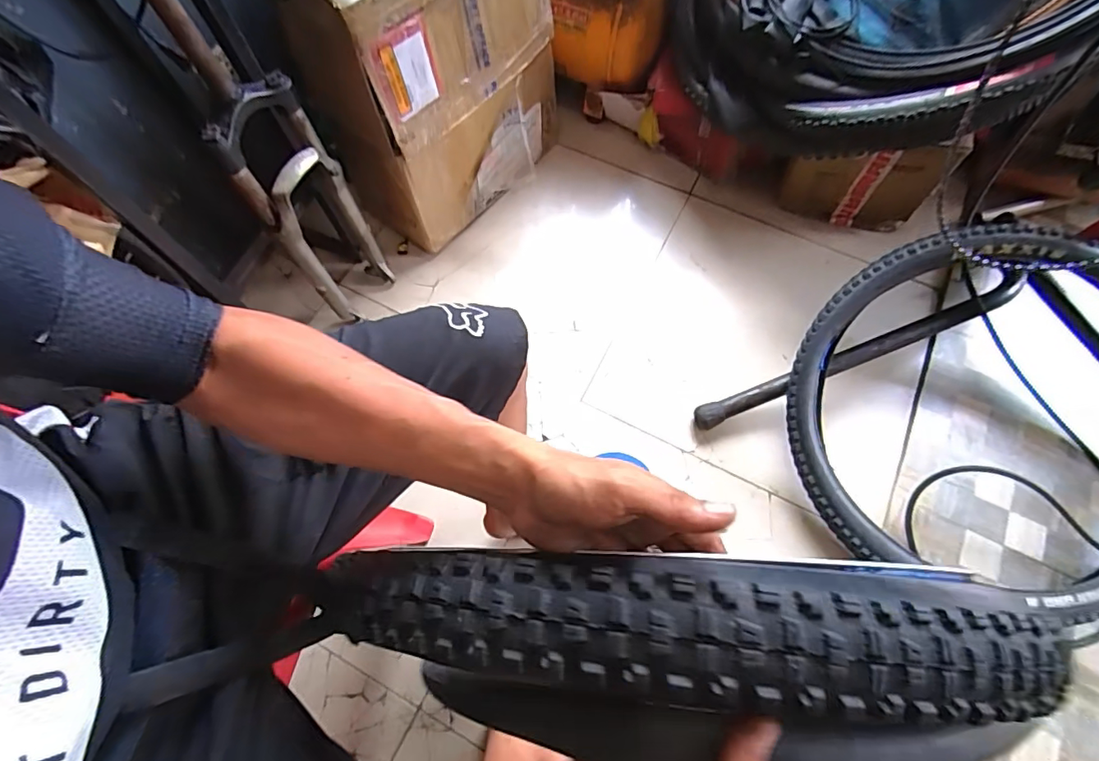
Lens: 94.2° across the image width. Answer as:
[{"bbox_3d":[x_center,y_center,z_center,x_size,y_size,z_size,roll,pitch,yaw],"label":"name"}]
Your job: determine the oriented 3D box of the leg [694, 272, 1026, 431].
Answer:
[{"bbox_3d":[0.597,-0.051,0.995,0.654,0.152,0.055,-21,70,-6],"label":"leg"}]

